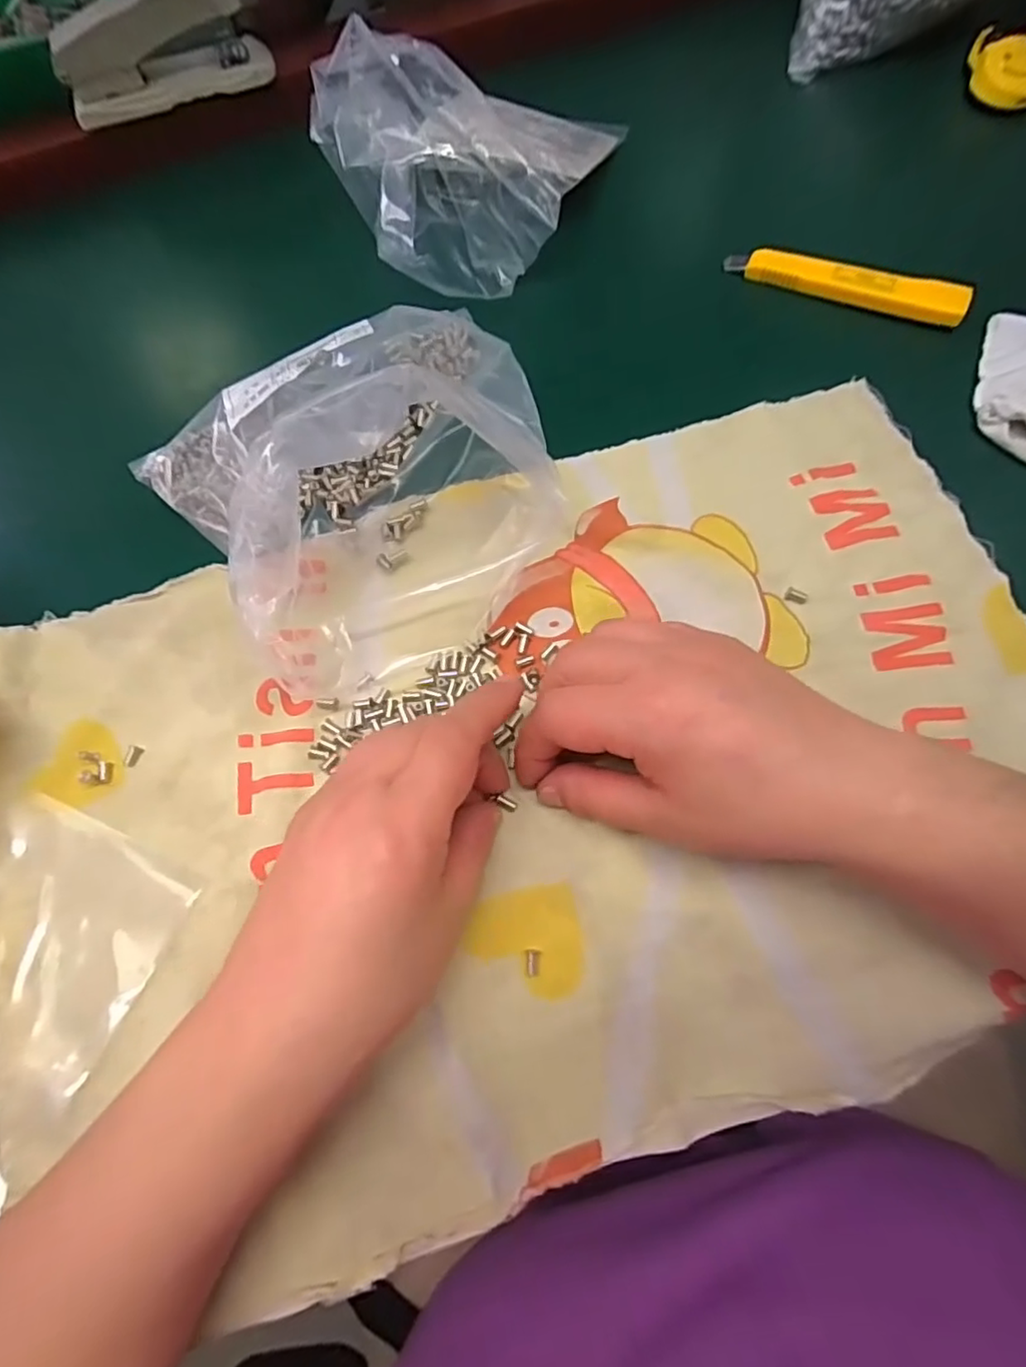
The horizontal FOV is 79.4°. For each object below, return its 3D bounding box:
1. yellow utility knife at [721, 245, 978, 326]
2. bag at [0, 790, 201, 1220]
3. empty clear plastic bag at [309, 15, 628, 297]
[{"bbox_3d":[0.179,-0.218,0.336,0.123,0.015,0.017,22,74,10],"label":"yellow utility knife"},{"bbox_3d":[-0.202,0.124,0.239,0.099,0.013,0.142,25,74,11],"label":"bag"},{"bbox_3d":[-0.018,-0.313,0.344,0.127,0.070,0.171,22,74,10],"label":"empty clear plastic bag"}]

